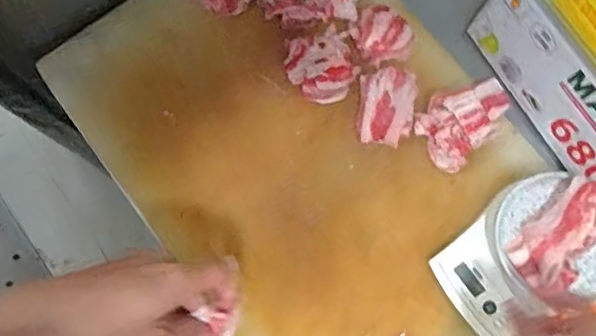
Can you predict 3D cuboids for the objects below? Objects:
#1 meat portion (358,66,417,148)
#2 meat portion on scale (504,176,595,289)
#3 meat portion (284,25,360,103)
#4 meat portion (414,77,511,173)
[{"bbox_3d":[0.103,-0.071,0.649,0.065,0.037,0.088,4,76,0],"label":"meat portion"},{"bbox_3d":[0.268,0.065,0.567,0.066,0.035,0.120,40,79,8],"label":"meat portion on scale"},{"bbox_3d":[0.026,-0.119,0.655,0.077,0.036,0.086,-22,78,-6],"label":"meat portion"},{"bbox_3d":[0.193,-0.063,0.642,0.127,0.042,0.076,-43,81,-10],"label":"meat portion"}]

